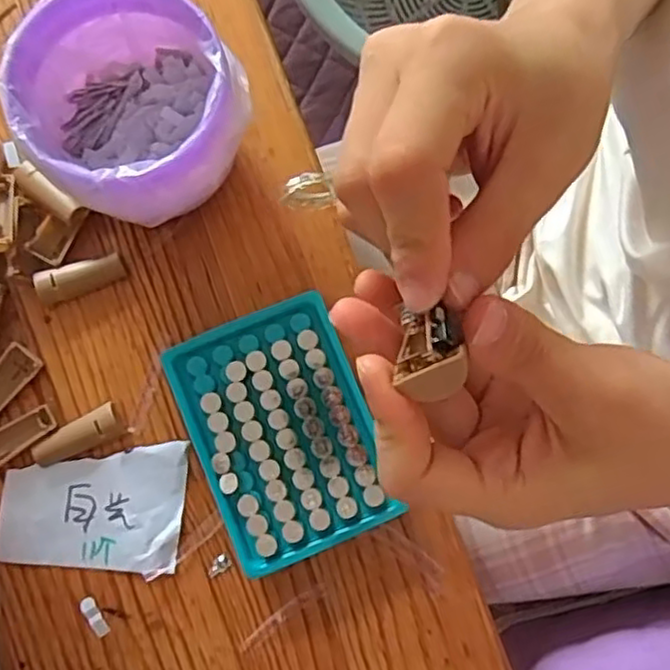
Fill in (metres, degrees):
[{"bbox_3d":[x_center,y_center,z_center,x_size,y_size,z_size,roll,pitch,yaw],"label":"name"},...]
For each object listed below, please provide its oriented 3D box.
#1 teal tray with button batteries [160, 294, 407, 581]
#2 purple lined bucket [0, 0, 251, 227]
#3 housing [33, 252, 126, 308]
[{"bbox_3d":[-0.029,0.053,0.378,0.094,0.022,0.131,-22,80,-5],"label":"teal tray with button batteries"},{"bbox_3d":[-0.106,-0.115,0.367,0.101,0.086,0.109,0,79,-1],"label":"purple lined bucket"},{"bbox_3d":[-0.149,-0.034,0.397,0.051,0.014,0.020,-17,80,-4],"label":"housing"}]

